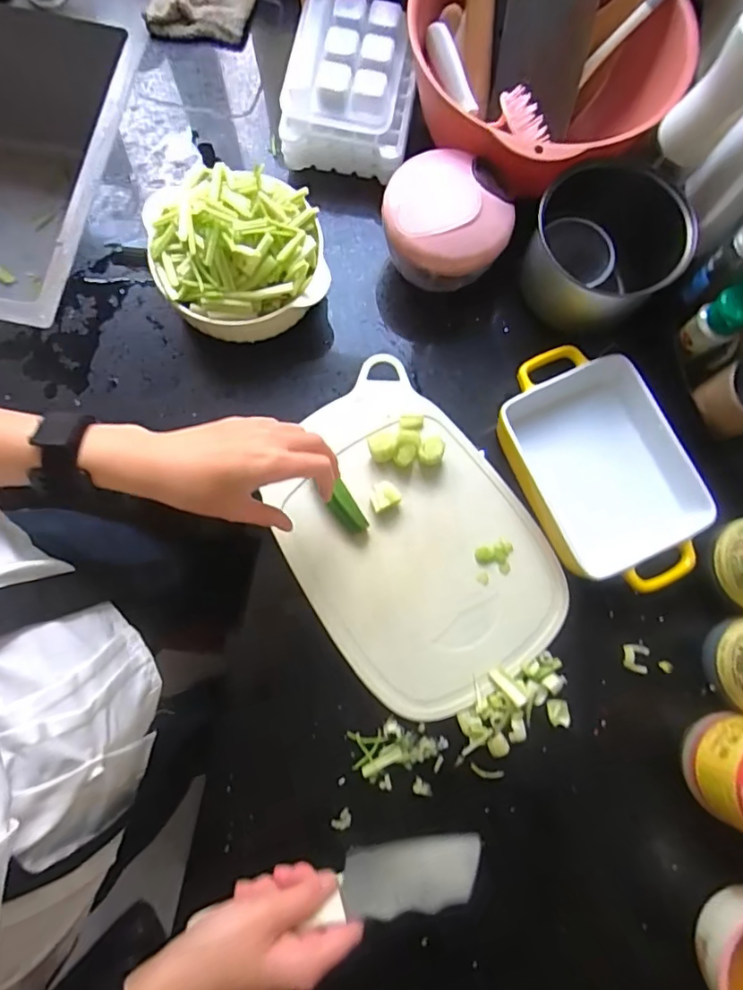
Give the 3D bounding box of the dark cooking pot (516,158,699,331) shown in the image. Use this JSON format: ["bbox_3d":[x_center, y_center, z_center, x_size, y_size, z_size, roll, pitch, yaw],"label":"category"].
[{"bbox_3d":[0.226,-0.239,0.521,0.138,0.090,0.116,-3,79,-2],"label":"dark cooking pot"}]

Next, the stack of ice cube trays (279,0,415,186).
[{"bbox_3d":[-0.019,-0.415,0.557,0.121,0.086,0.147,13,79,1],"label":"stack of ice cube trays"}]

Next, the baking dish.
[{"bbox_3d":[0.217,-0.028,0.508,0.149,0.039,0.227,-24,80,-6],"label":"baking dish"}]

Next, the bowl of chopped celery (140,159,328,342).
[{"bbox_3d":[-0.126,-0.222,0.507,0.162,0.103,0.135,4,79,-2],"label":"bowl of chopped celery"}]

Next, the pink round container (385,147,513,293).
[{"bbox_3d":[0.067,-0.258,0.524,0.109,0.094,0.112,0,79,-2],"label":"pink round container"}]

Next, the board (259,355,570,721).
[{"bbox_3d":[0.035,0.037,0.500,0.213,0.023,0.301,-32,81,-7],"label":"board"}]

